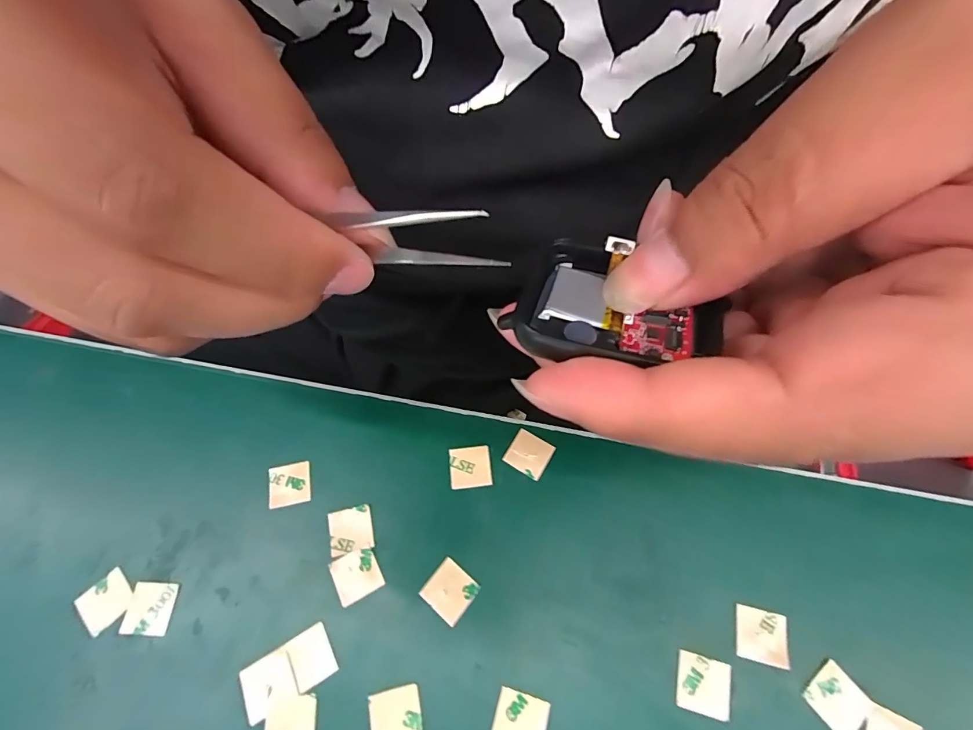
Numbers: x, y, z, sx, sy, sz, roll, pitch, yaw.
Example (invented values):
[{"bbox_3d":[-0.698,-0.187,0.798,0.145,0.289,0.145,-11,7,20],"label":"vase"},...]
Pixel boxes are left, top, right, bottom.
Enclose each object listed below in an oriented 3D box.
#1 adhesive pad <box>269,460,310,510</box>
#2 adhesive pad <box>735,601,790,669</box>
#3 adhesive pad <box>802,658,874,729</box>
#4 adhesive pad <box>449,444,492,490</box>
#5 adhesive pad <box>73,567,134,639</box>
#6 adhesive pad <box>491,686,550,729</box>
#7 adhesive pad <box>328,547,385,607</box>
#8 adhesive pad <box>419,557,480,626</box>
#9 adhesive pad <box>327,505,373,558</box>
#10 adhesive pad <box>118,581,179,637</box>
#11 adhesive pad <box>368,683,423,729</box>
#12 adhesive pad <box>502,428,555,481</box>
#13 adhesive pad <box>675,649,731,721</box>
[{"bbox_3d":[-0.075,0.046,0.163,0.016,0.004,0.016,-11,66,-7],"label":"adhesive pad"},{"bbox_3d":[0.089,0.087,0.137,0.016,0.004,0.015,12,65,7],"label":"adhesive pad"},{"bbox_3d":[0.108,0.103,0.131,0.015,0.004,0.015,-37,67,-10],"label":"adhesive pad"},{"bbox_3d":[-0.006,0.038,0.163,0.016,0.004,0.015,-6,64,-1],"label":"adhesive pad"},{"bbox_3d":[-0.130,0.081,0.146,0.016,0.004,0.015,38,67,20],"label":"adhesive pad"},{"bbox_3d":[0.010,0.108,0.128,0.015,0.004,0.015,15,66,9],"label":"adhesive pad"},{"bbox_3d":[-0.045,0.072,0.147,0.015,0.004,0.015,-27,67,-11],"label":"adhesive pad"},{"bbox_3d":[-0.013,0.076,0.145,0.015,0.004,0.015,36,70,17],"label":"adhesive pad"},{"bbox_3d":[-0.049,0.059,0.153,0.015,0.004,0.015,-13,65,-5],"label":"adhesive pad"},{"bbox_3d":[-0.114,0.082,0.143,0.015,0.004,0.016,2,64,2],"label":"adhesive pad"},{"bbox_3d":[-0.028,0.108,0.131,0.015,0.004,0.016,-12,64,-6],"label":"adhesive pad"},{"bbox_3d":[0.016,0.034,0.165,0.016,0.004,0.015,28,68,14],"label":"adhesive pad"},{"bbox_3d":[0.068,0.100,0.133,0.015,0.004,0.015,13,65,10],"label":"adhesive pad"}]

